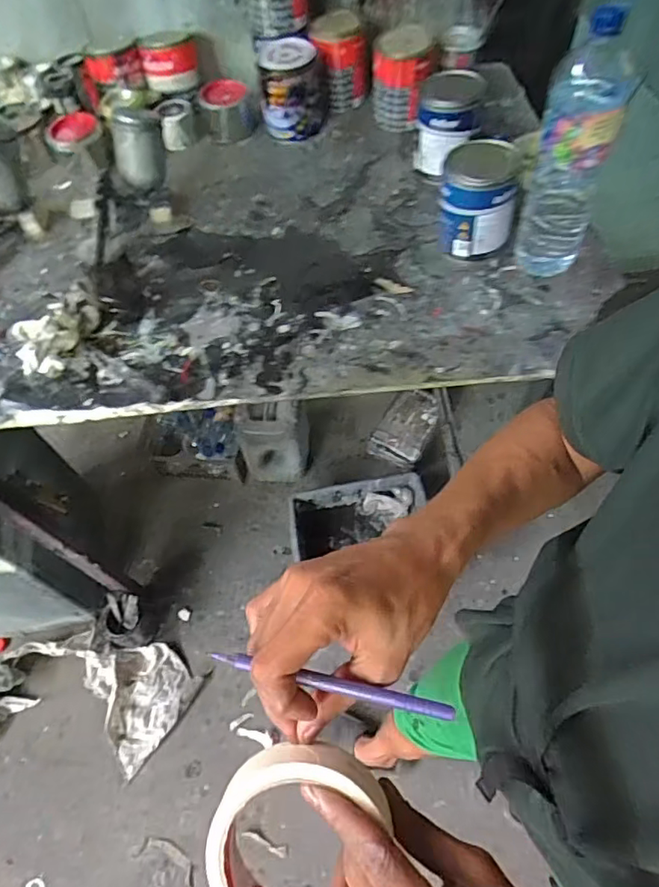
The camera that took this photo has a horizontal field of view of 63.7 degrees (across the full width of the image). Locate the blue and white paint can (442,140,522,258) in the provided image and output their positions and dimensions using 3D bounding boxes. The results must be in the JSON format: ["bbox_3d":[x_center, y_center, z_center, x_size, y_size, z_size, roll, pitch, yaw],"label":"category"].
[{"bbox_3d":[0.215,-0.358,0.796,0.118,0.136,0.096,8,58,8],"label":"blue and white paint can"}]

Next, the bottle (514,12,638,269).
[{"bbox_3d":[0.310,-0.355,0.676,0.086,0.306,0.081,16,60,14],"label":"bottle"}]

